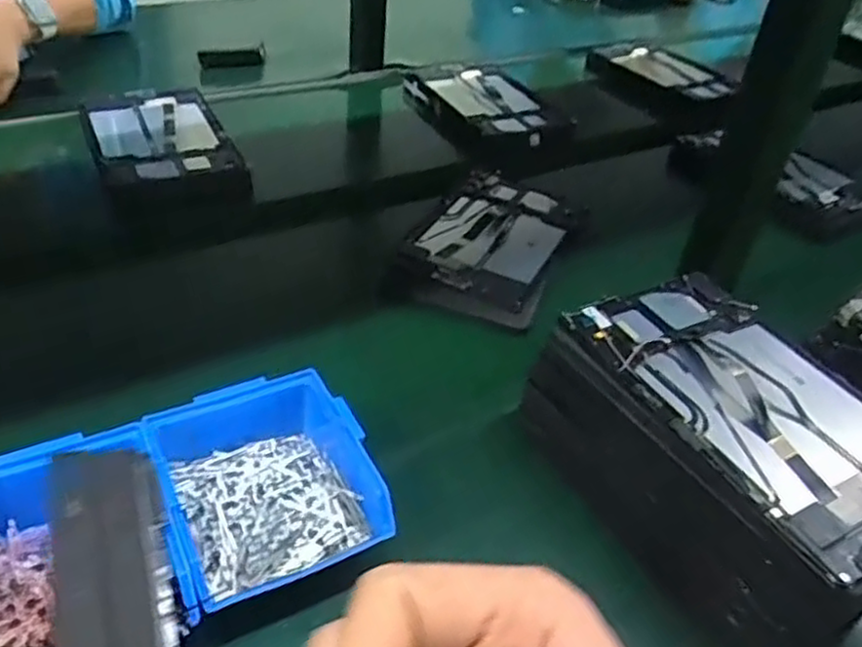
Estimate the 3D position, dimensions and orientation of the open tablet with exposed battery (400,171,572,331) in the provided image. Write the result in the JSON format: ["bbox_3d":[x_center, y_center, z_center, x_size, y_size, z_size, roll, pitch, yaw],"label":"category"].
[{"bbox_3d":[0.065,-0.096,0.818,0.157,0.023,0.276,17,40,13],"label":"open tablet with exposed battery"}]

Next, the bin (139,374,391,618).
[{"bbox_3d":[-0.112,0.104,0.493,0.126,0.068,0.156,-16,44,-26],"label":"bin"}]

